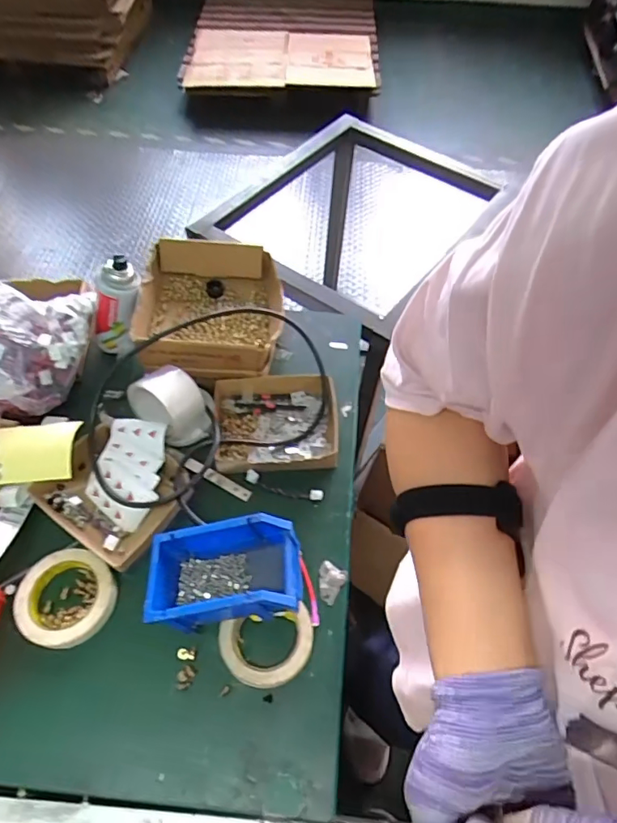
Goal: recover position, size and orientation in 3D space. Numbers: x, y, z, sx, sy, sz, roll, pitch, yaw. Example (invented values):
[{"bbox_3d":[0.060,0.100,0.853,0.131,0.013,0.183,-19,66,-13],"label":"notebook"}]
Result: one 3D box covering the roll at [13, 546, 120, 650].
[{"bbox_3d":[-0.292,0.225,0.609,0.121,0.033,0.108,4,55,1],"label":"roll"}]

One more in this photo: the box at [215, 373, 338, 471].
[{"bbox_3d":[-0.048,0.019,0.740,0.176,0.045,0.145,-1,55,-3],"label":"box"}]

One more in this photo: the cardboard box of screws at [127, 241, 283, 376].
[{"bbox_3d":[-0.149,-0.166,0.785,0.200,0.074,0.221,0,55,-2],"label":"cardboard box of screws"}]

